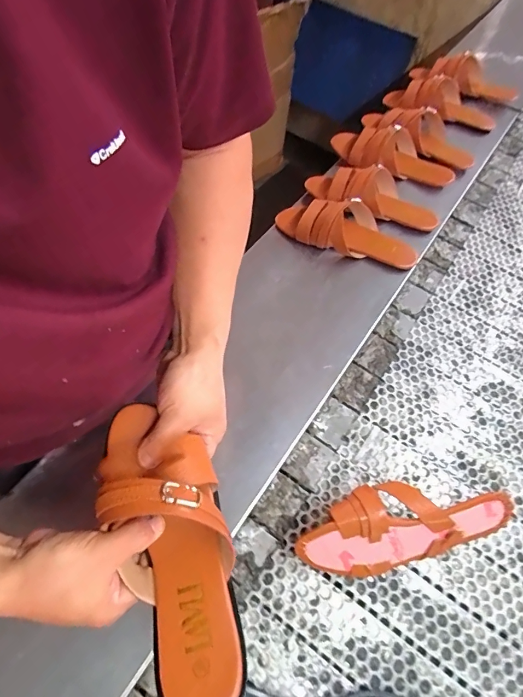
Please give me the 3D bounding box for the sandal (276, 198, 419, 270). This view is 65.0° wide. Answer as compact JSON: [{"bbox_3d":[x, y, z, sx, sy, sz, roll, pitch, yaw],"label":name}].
[{"bbox_3d":[0.142,-0.197,0.673,0.231,0.058,0.087,16,56,6],"label":"sandal"}]

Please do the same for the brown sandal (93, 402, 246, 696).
[{"bbox_3d":[-0.071,0.147,0.321,0.085,0.060,0.233,-19,67,-14],"label":"brown sandal"}]

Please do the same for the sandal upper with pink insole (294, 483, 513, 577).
[{"bbox_3d":[0.154,0.196,0.468,0.236,0.082,0.088,-11,64,-10],"label":"sandal upper with pink insole"}]

